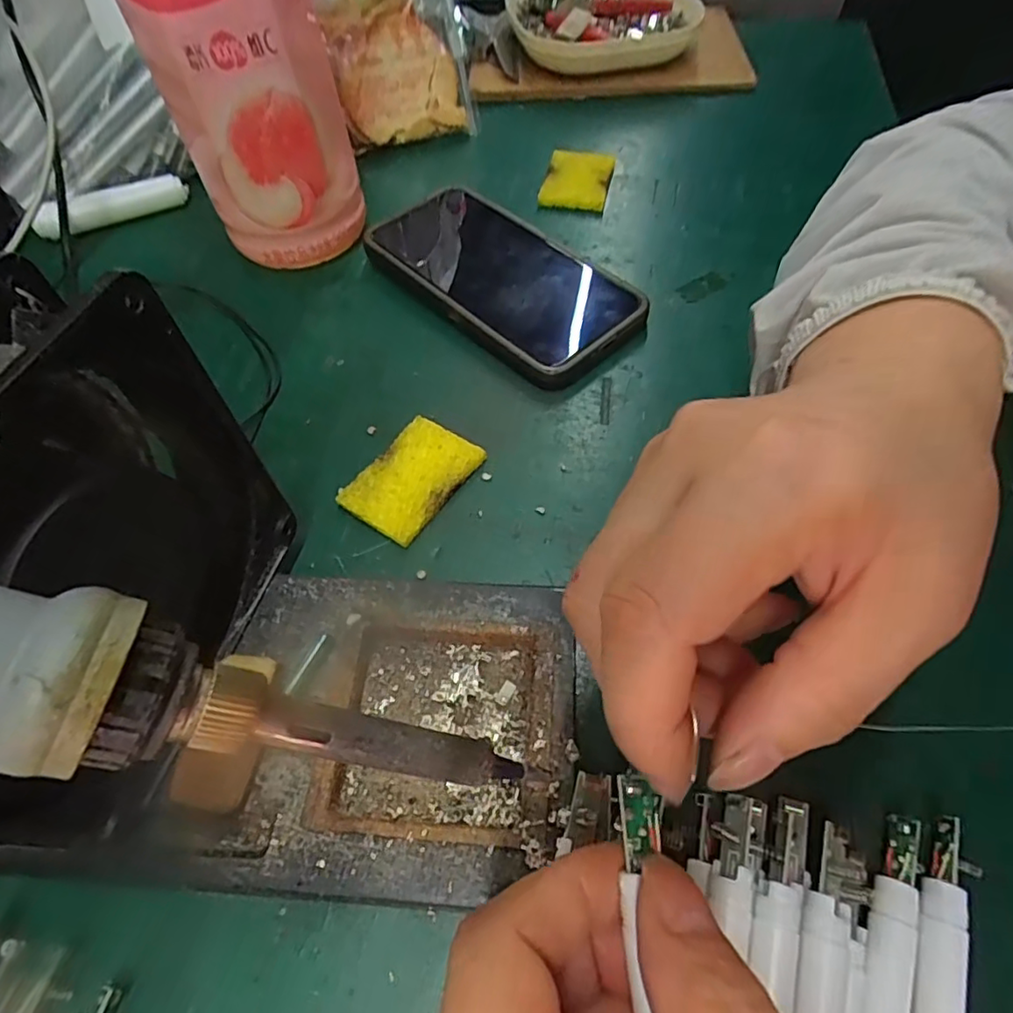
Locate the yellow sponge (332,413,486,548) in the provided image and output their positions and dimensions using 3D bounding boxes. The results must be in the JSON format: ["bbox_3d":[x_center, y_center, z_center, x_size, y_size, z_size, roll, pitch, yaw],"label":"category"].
[{"bbox_3d":[-0.041,-0.013,0.258,0.039,0.007,0.055,31,63,21],"label":"yellow sponge"}]

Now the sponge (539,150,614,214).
[{"bbox_3d":[0.045,-0.208,0.374,0.040,0.010,0.052,10,58,9],"label":"sponge"}]

